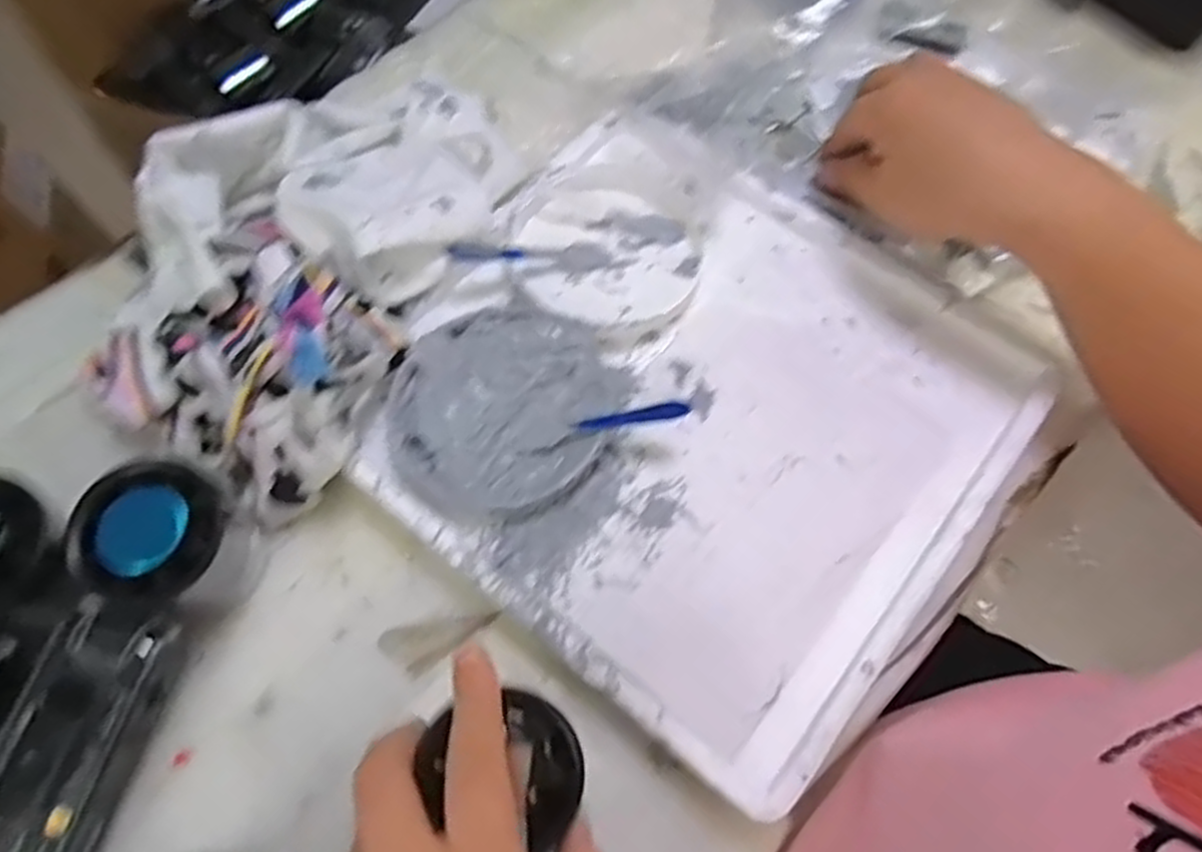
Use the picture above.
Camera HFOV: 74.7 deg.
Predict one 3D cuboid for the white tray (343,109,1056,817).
[{"bbox_3d":[0.042,-0.011,0.367,0.261,0.020,0.249,38,73,11],"label":"white tray"}]

